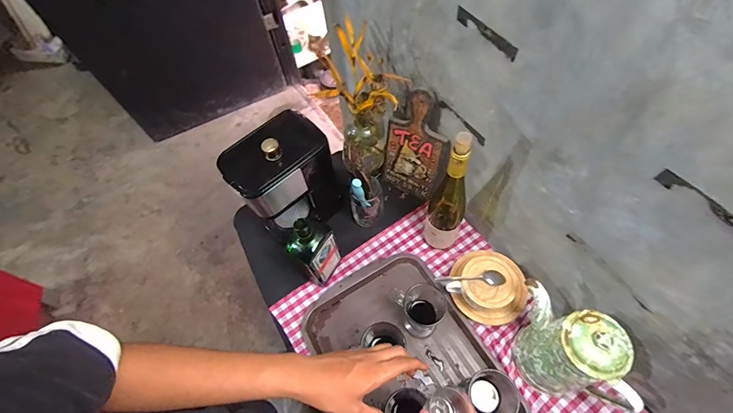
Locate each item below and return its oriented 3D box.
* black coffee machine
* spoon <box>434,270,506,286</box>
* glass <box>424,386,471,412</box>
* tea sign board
[{"bbox_3d":[-0.165,-0.065,0.751,0.132,0.269,0.218,38,70,23],"label":"black coffee machine"},{"bbox_3d":[0.199,0.141,0.648,0.128,0.018,0.028,-7,60,1],"label":"spoon"},{"bbox_3d":[0.104,0.257,0.432,0.043,0.049,0.045,-35,64,-15],"label":"glass"},{"bbox_3d":[0.114,-0.129,0.770,0.150,0.275,0.012,30,55,15],"label":"tea sign board"}]

